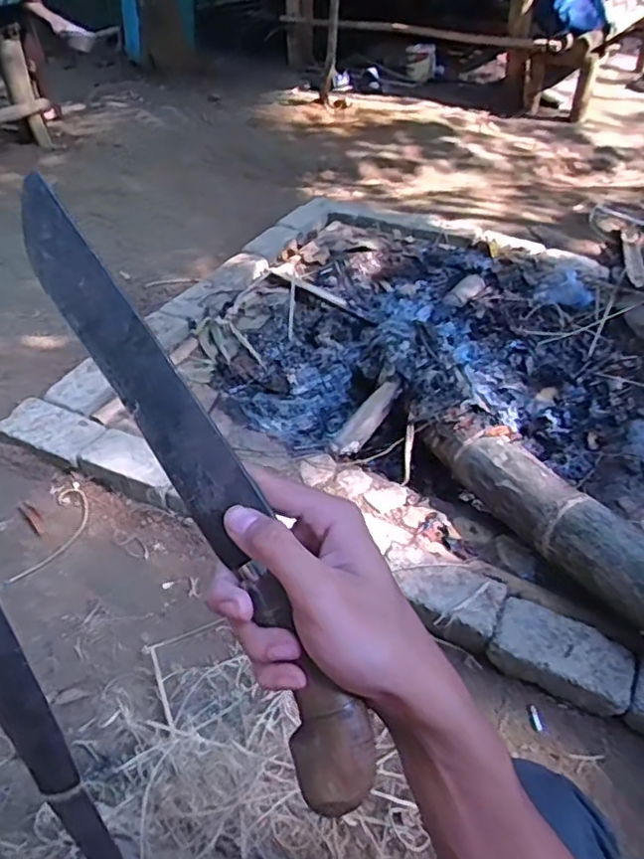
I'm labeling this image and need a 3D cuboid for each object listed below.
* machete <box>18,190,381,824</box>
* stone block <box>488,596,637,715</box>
[{"bbox_3d":[-0.066,0.021,0.313,0.037,0.030,0.346,-26,81,-27],"label":"machete"},{"bbox_3d":[0.378,0.357,0.979,0.207,0.054,0.115,23,45,25],"label":"stone block"}]

